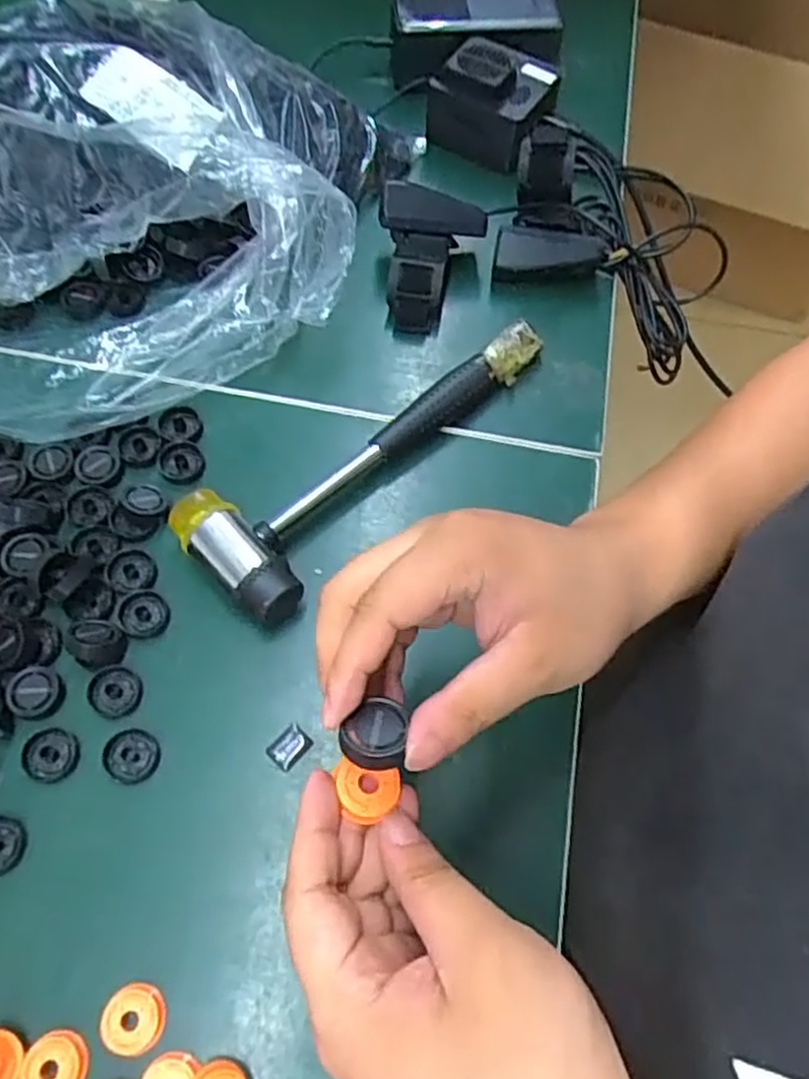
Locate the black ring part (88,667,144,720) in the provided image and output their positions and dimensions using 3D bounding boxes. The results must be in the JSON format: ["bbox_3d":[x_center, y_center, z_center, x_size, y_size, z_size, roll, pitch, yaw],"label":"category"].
[{"bbox_3d":[-0.147,0.077,0.374,0.025,0.004,0.026,-4,64,-3],"label":"black ring part"}]

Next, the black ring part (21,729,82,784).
[{"bbox_3d":[-0.173,0.105,0.360,0.025,0.007,0.024,0,64,-1],"label":"black ring part"}]

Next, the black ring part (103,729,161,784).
[{"bbox_3d":[-0.133,0.105,0.358,0.025,0.007,0.024,0,64,-1],"label":"black ring part"}]

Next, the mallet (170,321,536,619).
[{"bbox_3d":[-0.019,-0.060,0.426,0.080,0.036,0.240,38,69,16],"label":"mallet"}]

